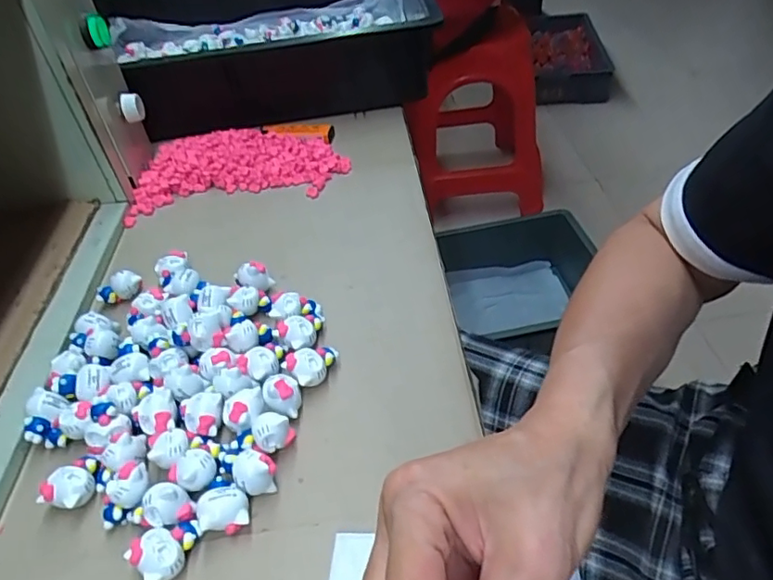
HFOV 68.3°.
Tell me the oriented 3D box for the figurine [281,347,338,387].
[{"bbox_3d":[-0.047,0.051,0.366,0.034,0.021,0.023,-12,44,-11],"label":"figurine"}]

